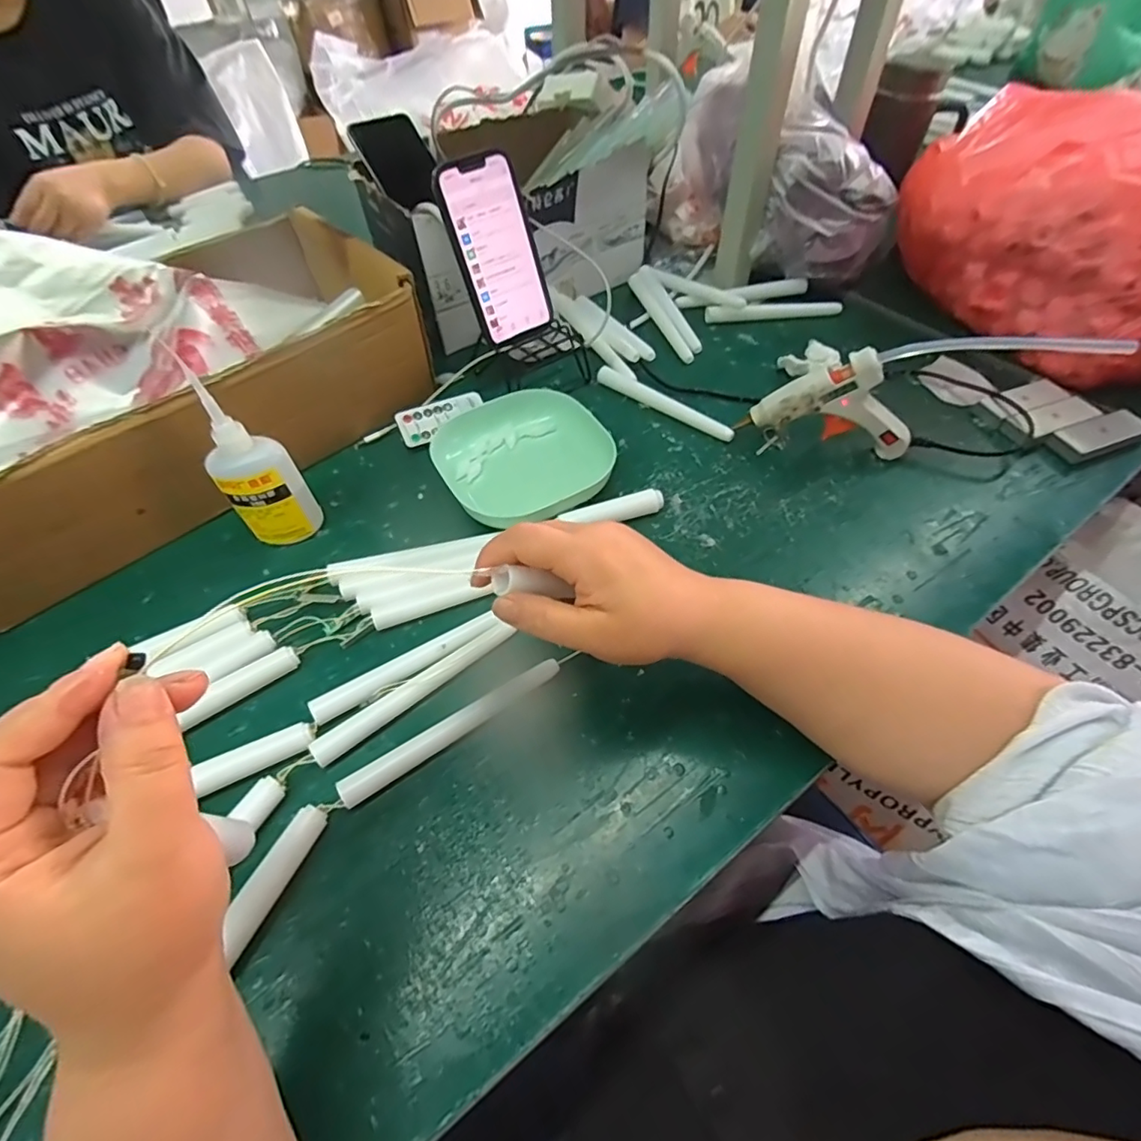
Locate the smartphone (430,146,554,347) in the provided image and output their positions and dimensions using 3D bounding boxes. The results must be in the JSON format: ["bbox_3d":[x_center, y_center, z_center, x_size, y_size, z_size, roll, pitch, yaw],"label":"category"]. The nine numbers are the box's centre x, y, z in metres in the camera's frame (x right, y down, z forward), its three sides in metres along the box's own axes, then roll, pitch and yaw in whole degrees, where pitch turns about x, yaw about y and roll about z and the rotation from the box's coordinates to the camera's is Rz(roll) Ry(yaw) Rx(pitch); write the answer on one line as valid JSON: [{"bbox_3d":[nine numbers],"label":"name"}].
[{"bbox_3d":[-0.065,-0.287,0.503,0.073,0.144,0.007,-29,34,-13],"label":"smartphone"}]

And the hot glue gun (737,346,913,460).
[{"bbox_3d":[0.220,-0.141,0.470,0.135,0.091,0.024,11,55,10],"label":"hot glue gun"}]

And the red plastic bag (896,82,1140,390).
[{"bbox_3d":[0.479,-0.315,0.529,0.324,0.176,0.203,36,63,25],"label":"red plastic bag"}]

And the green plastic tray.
[{"bbox_3d":[-0.040,-0.099,0.484,0.136,0.030,0.132,-26,57,-16],"label":"green plastic tray"}]

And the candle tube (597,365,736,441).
[{"bbox_3d":[0.089,-0.162,0.539,0.152,0.018,0.014,35,62,24],"label":"candle tube"}]

